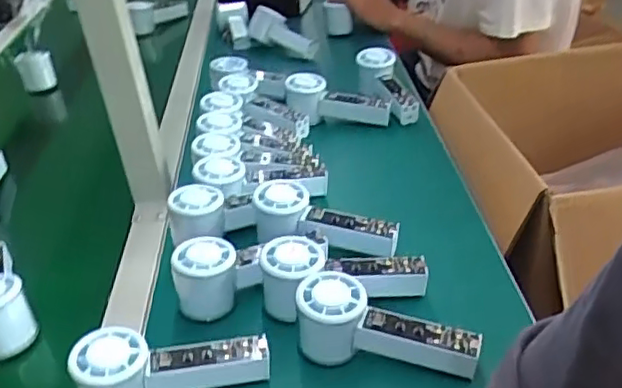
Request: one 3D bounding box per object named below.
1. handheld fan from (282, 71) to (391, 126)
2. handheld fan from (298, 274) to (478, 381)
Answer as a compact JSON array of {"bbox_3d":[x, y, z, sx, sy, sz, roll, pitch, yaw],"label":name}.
[{"bbox_3d":[0.037,-0.133,0.947,0.158,0.060,0.061,13,32,-8],"label":"handheld fan"},{"bbox_3d":[0.060,0.117,0.531,0.153,0.062,0.055,16,36,5],"label":"handheld fan"}]

